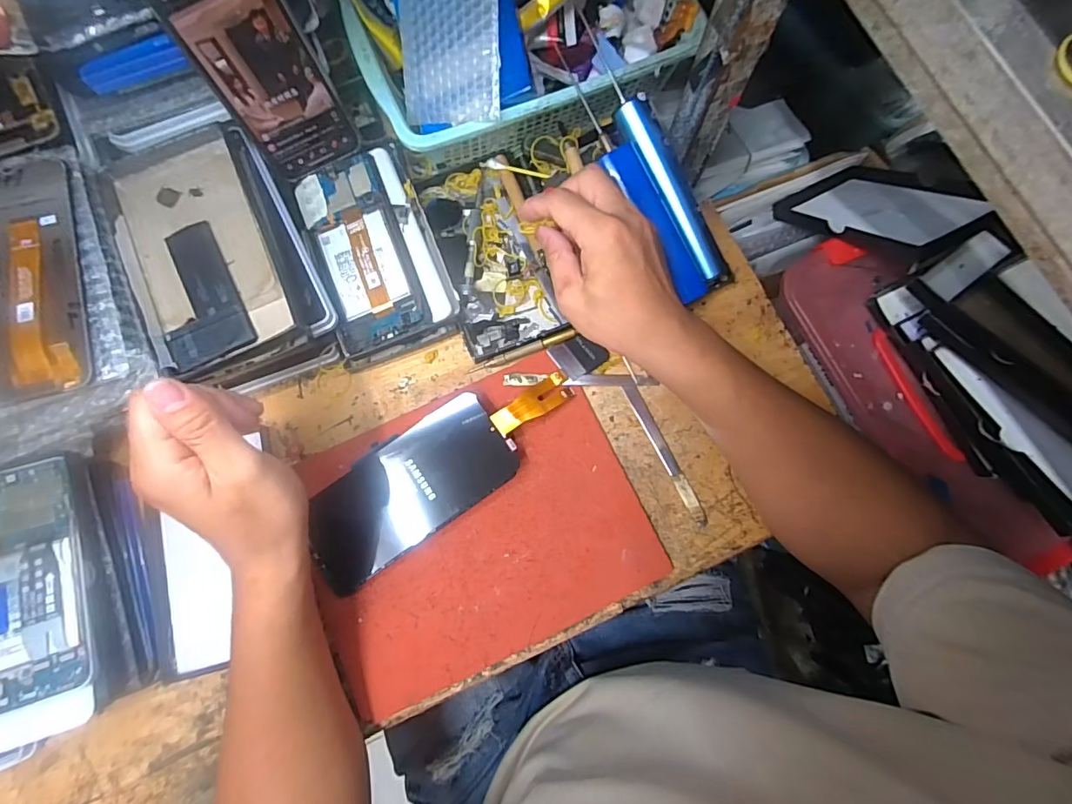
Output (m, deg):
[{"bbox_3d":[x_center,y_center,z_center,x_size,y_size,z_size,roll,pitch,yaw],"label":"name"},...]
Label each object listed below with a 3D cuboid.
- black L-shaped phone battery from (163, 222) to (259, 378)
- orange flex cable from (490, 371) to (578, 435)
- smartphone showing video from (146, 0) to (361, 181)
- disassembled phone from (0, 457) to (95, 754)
[{"bbox_3d":[-0.247,-0.077,0.366,0.058,0.006,0.101,-26,80,-5],"label":"black L-shaped phone battery"},{"bbox_3d":[-0.002,0.001,0.408,0.072,0.008,0.022,-31,80,-21],"label":"orange flex cable"},{"bbox_3d":[-0.195,-0.238,0.366,0.075,0.147,0.005,-27,58,-2],"label":"smartphone showing video"},{"bbox_3d":[-0.356,0.135,0.346,0.081,0.011,0.182,-16,78,-17],"label":"disassembled phone"}]

